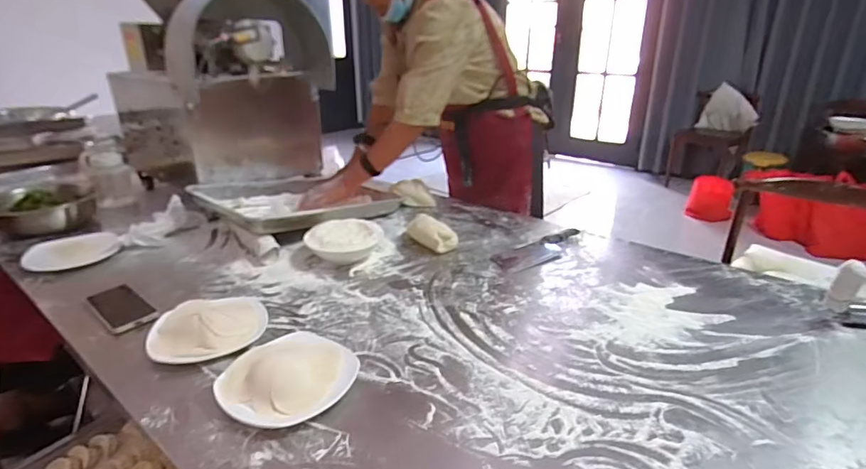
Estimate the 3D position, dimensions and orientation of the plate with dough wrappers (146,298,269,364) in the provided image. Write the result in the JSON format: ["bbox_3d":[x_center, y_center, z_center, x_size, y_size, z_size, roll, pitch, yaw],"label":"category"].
[{"bbox_3d":[-0.375,0.154,0.772,0.178,0.046,0.141,-6,27,-15],"label":"plate with dough wrappers"}]

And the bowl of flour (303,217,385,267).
[{"bbox_3d":[-0.197,0.019,1.052,0.167,0.057,0.139,-7,24,-15],"label":"bowl of flour"}]

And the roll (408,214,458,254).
[{"bbox_3d":[0.000,-0.003,1.107,0.077,0.065,0.130,-12,25,-26],"label":"roll"}]

